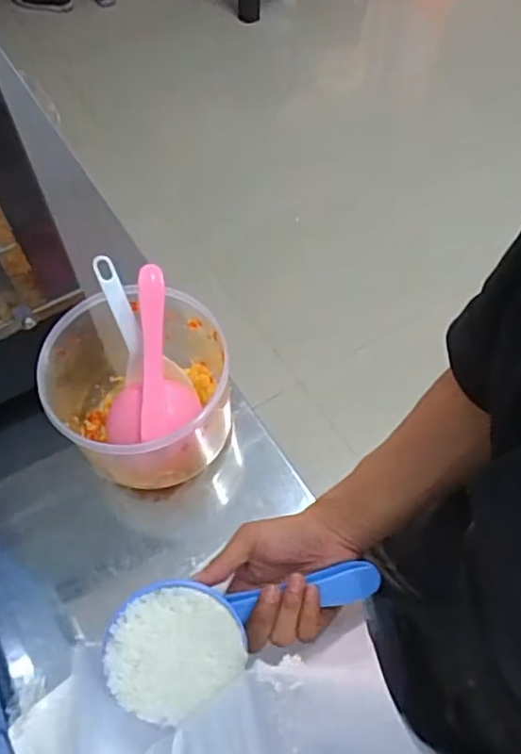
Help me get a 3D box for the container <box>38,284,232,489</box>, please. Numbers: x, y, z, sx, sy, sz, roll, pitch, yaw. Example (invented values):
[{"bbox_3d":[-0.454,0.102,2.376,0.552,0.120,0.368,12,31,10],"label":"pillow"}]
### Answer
[{"bbox_3d":[-0.115,0.016,0.596,0.167,0.139,0.164,-7,60,-5],"label":"container"}]

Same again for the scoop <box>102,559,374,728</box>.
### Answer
[{"bbox_3d":[-0.027,0.175,0.449,0.171,0.050,0.095,-28,88,-2],"label":"scoop"}]

